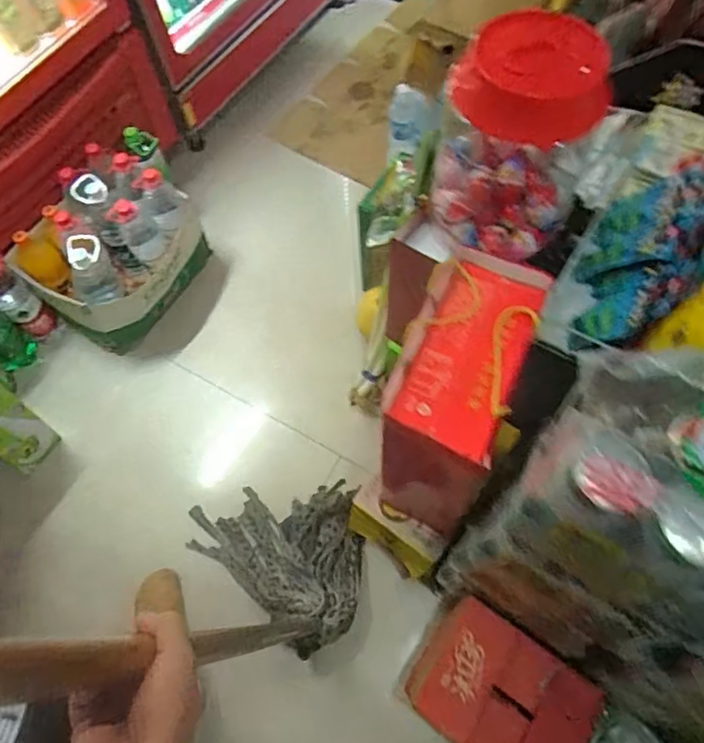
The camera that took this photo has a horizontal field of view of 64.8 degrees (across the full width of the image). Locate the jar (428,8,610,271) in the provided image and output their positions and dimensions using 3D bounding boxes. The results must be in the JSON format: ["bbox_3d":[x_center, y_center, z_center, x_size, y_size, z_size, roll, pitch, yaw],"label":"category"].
[{"bbox_3d":[0.228,-0.337,0.789,0.201,0.258,0.198,10,65,7],"label":"jar"}]

